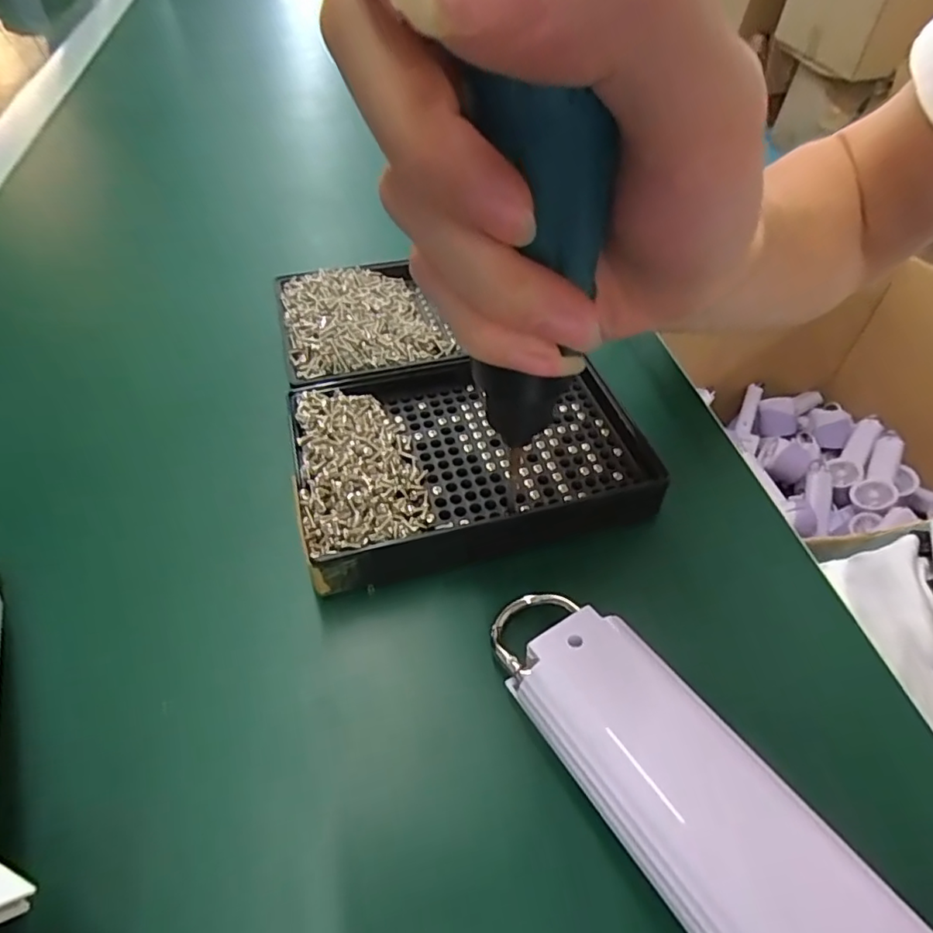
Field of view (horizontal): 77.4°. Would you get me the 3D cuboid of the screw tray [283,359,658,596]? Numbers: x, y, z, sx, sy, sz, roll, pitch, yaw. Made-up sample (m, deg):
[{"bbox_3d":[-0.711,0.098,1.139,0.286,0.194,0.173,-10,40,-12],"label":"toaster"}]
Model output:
[{"bbox_3d":[0.001,-0.008,0.231,0.133,0.018,0.098,-13,51,-11],"label":"screw tray"}]

